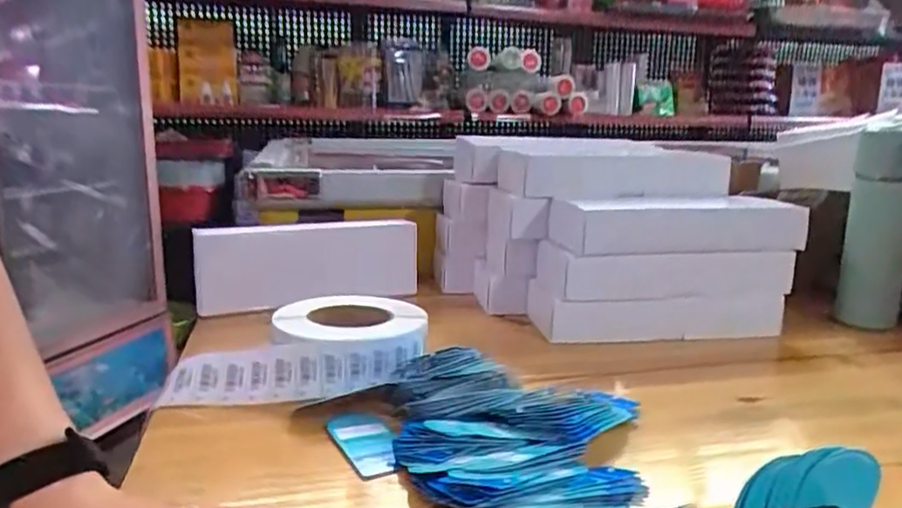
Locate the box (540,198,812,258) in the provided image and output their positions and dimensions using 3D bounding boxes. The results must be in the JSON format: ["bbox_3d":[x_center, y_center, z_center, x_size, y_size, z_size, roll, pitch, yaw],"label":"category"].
[{"bbox_3d":[0.256,-0.035,0.746,0.274,0.050,0.094,-1,13,-9],"label":"box"}]

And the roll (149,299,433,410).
[{"bbox_3d":[-0.140,0.088,0.627,0.223,0.052,0.150,-1,13,-7],"label":"roll"}]

